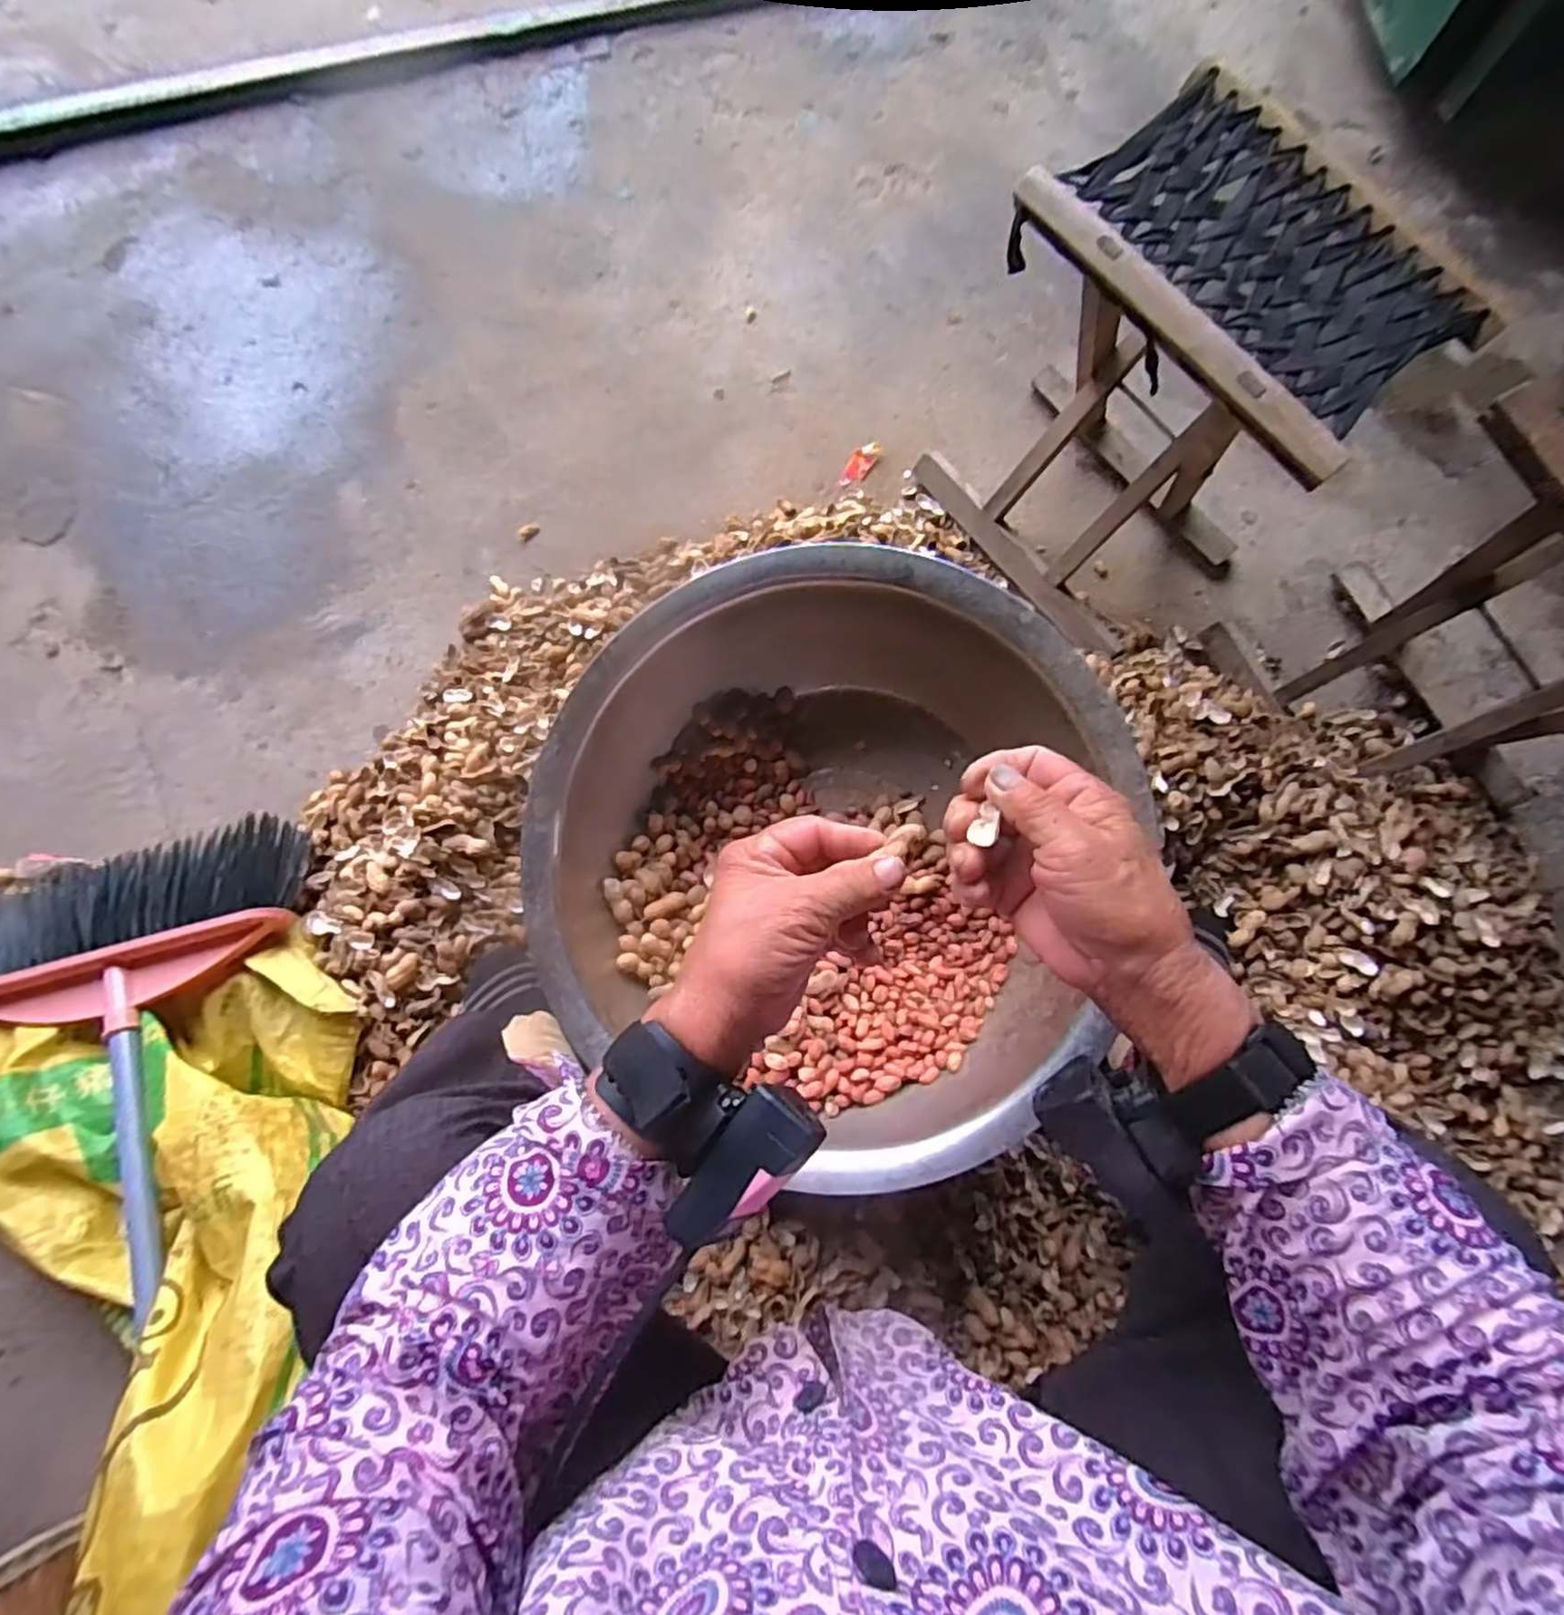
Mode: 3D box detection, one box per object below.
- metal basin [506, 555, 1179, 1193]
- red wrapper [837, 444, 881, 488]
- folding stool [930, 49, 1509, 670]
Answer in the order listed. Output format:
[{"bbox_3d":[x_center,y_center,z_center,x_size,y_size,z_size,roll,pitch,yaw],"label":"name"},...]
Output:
[{"bbox_3d":[0.018,-0.008,0.604,0.442,0.193,0.442,34,97,15],"label":"metal basin"},{"bbox_3d":[0.095,-0.416,0.862,0.027,0.012,0.065,29,81,2],"label":"red wrapper"},{"bbox_3d":[0.348,-0.382,0.691,0.243,0.349,0.301,-39,84,-7],"label":"folding stool"}]

